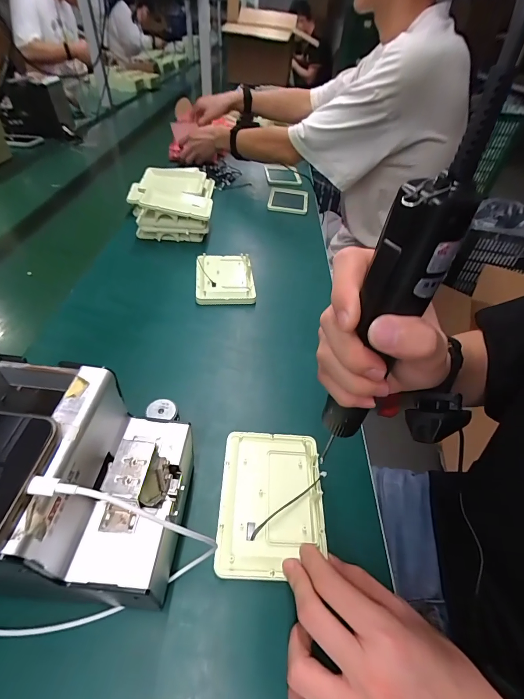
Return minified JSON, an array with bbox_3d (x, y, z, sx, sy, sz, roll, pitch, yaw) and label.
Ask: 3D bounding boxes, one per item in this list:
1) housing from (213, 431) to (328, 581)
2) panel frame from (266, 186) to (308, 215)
[{"bbox_3d":[0.010,0.142,0.321,0.097,0.011,0.133,4,46,-2],"label":"housing"},{"bbox_3d":[0.073,-0.407,0.885,0.103,0.014,0.165,7,43,3],"label":"panel frame"}]

